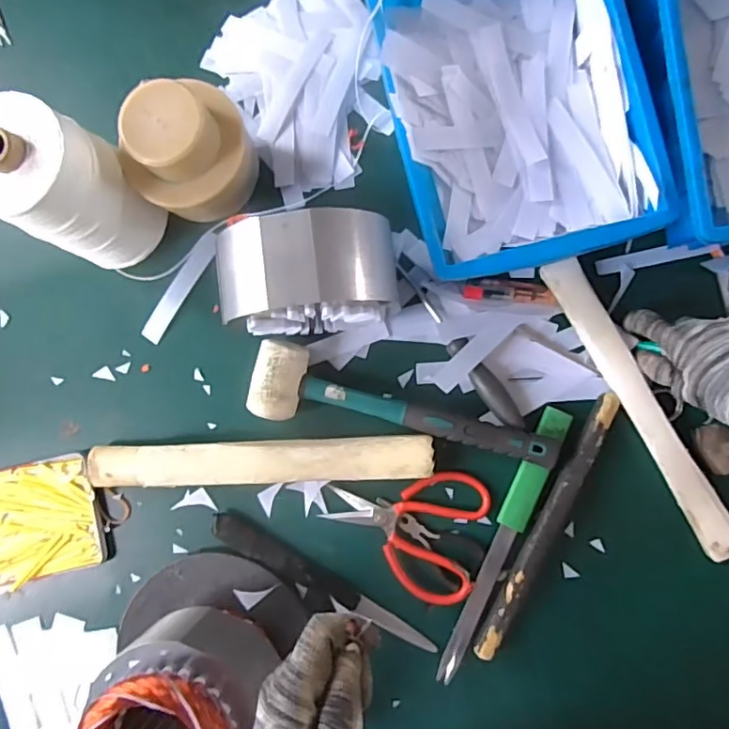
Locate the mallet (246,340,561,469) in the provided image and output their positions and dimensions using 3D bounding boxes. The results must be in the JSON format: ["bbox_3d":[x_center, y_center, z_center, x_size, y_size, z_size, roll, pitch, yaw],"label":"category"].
[{"bbox_3d":[0.035,0.037,0.518,0.289,0.043,0.074,9,89,7],"label":"mallet"}]

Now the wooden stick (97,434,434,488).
[{"bbox_3d":[-0.102,0.094,0.539,0.329,0.030,0.040,-3,87,6],"label":"wooden stick"}]

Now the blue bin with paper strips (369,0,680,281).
[{"bbox_3d":[0.127,-0.229,0.494,0.202,0.085,0.287,-13,86,6],"label":"blue bin with paper strips"}]

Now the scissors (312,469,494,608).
[{"bbox_3d":[0.035,0.157,0.526,0.149,0.011,0.120,9,89,7],"label":"scissors"}]

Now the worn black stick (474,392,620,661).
[{"bbox_3d":[0.167,0.148,0.512,0.020,0.017,0.263,27,91,7],"label":"worn black stick"}]

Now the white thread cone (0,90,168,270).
[{"bbox_3d":[-0.253,-0.152,0.498,0.089,0.174,0.096,0,88,7],"label":"white thread cone"}]

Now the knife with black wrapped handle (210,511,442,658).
[{"bbox_3d":[-0.045,0.217,0.537,0.236,0.010,0.037,30,91,7],"label":"knife with black wrapped handle"}]

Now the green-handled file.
[{"bbox_3d":[0.127,0.167,0.520,0.025,0.009,0.269,25,91,7],"label":"green-handled file"}]

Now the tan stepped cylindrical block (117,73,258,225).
[{"bbox_3d":[-0.154,-0.184,0.505,0.098,0.125,0.101,0,88,7],"label":"tan stepped cylindrical block"}]

